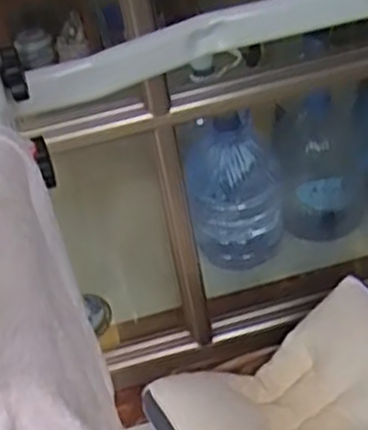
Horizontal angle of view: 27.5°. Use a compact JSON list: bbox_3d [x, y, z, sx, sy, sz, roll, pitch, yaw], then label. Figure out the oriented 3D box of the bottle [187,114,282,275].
[{"bbox_3d":[0.118,-0.072,1.791,0.220,0.367,0.192,-4,40,4],"label":"bottle"}]

